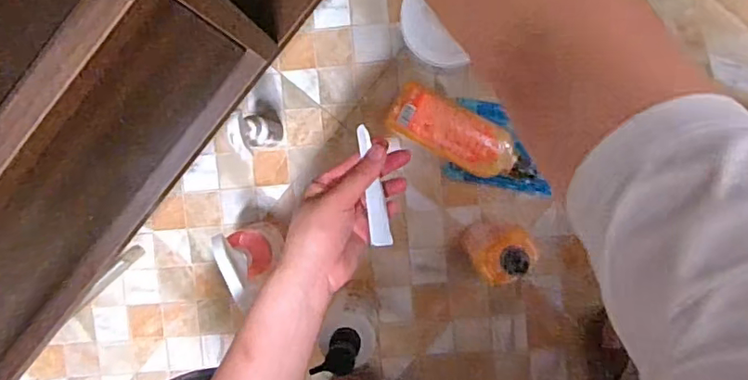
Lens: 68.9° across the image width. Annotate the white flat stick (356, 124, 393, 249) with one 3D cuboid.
[{"bbox_3d":[-0.001,-0.001,0.469,0.018,0.009,0.111,-9,113,4],"label":"white flat stick"}]

